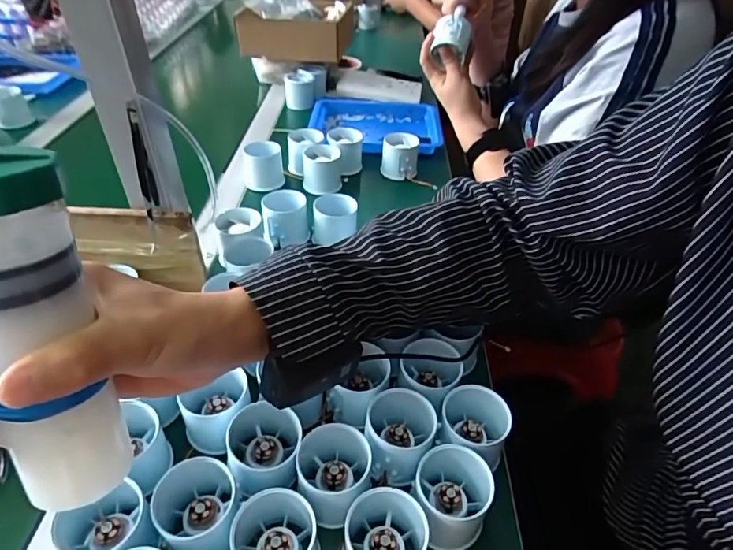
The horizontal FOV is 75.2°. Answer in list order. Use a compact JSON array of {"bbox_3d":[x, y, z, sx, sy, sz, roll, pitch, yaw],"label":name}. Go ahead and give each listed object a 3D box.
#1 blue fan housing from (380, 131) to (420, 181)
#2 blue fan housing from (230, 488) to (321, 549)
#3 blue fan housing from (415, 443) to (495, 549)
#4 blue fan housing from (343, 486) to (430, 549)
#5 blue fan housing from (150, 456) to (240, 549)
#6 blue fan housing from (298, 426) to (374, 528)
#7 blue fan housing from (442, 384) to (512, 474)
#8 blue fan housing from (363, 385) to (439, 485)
[{"bbox_3d":[0.049,-0.172,0.706,0.052,0.062,0.052,5,41,2],"label":"blue fan housing"},{"bbox_3d":[-0.058,0.173,0.305,0.054,0.049,0.051,2,41,-1],"label":"blue fan housing"},{"bbox_3d":[0.061,0.154,0.334,0.055,0.047,0.054,-14,44,-18],"label":"blue fan housing"},{"bbox_3d":[0.014,0.174,0.312,0.056,0.052,0.057,2,41,-1],"label":"blue fan housing"},{"bbox_3d":[-0.113,0.157,0.316,0.061,0.040,0.053,-8,42,-12],"label":"blue fan housing"},{"bbox_3d":[-0.025,0.143,0.339,0.054,0.049,0.054,2,41,-1],"label":"blue fan housing"},{"bbox_3d":[0.083,0.120,0.370,0.052,0.046,0.056,22,45,21],"label":"blue fan housing"},{"bbox_3d":[0.024,0.122,0.362,0.049,0.044,0.055,14,42,13],"label":"blue fan housing"}]

